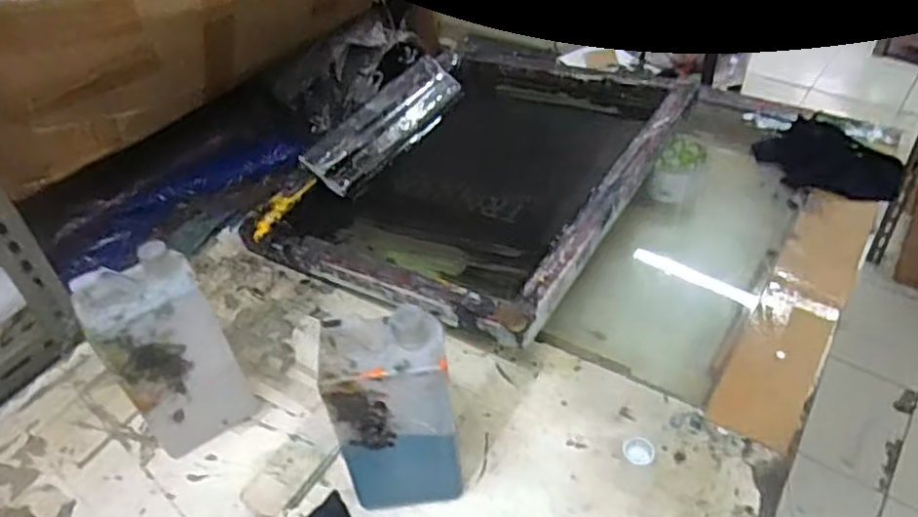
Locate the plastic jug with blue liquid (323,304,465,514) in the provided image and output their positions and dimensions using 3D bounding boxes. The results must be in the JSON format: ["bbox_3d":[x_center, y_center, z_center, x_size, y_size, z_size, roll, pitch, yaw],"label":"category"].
[{"bbox_3d":[-0.053,0.131,0.555,0.097,0.215,0.066,-7,45,-2],"label":"plastic jug with blue liquid"}]

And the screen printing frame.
[{"bbox_3d":[0.050,-0.145,0.913,0.399,0.040,0.574,17,49,30],"label":"screen printing frame"}]

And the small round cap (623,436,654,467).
[{"bbox_3d":[0.165,0.179,0.629,0.027,0.018,0.023,11,47,16],"label":"small round cap"}]

